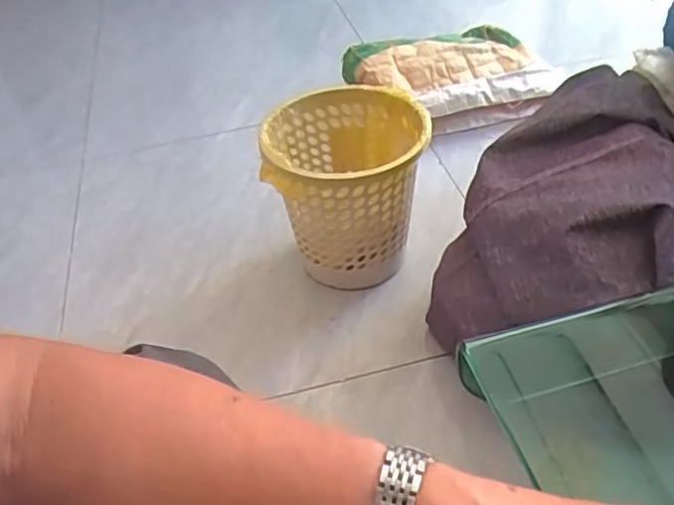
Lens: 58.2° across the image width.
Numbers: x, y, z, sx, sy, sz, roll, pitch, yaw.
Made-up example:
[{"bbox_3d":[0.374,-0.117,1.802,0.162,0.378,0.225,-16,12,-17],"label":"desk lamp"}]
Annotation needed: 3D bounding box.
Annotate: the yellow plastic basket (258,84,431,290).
[{"bbox_3d":[0.026,-0.096,1.052,0.242,0.309,0.264,4,44,11],"label":"yellow plastic basket"}]

